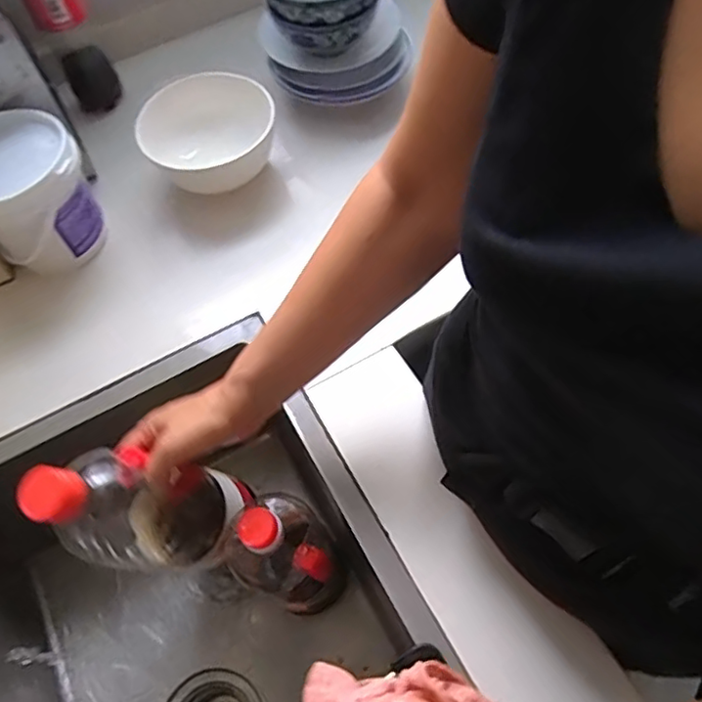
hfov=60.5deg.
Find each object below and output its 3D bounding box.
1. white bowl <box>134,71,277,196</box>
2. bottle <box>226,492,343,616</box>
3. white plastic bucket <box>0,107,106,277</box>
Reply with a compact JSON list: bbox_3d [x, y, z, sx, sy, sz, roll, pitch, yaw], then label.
[{"bbox_3d":[-0.156,-0.246,0.681,0.149,0.056,0.149,-2,62,3],"label":"white bowl"},{"bbox_3d":[-0.058,0.192,0.579,0.084,0.241,0.085,-35,65,-15],"label":"bottle"},{"bbox_3d":[-0.332,-0.159,0.631,0.122,0.125,0.120,-2,62,3],"label":"white plastic bucket"}]

